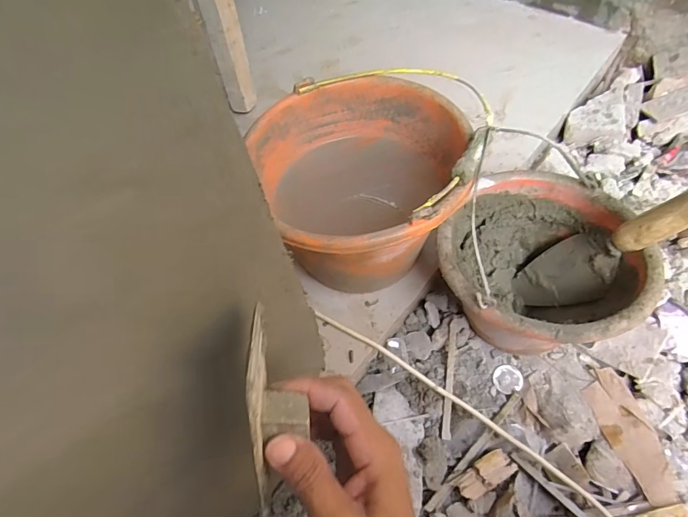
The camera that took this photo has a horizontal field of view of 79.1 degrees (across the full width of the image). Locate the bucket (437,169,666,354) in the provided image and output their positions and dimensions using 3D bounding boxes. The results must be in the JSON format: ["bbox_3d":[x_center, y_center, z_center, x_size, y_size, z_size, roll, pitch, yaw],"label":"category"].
[{"bbox_3d":[0.246,0.022,0.557,0.227,0.169,0.237,-2,58,3],"label":"bucket"}]

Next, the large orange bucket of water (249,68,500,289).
[{"bbox_3d":[0.033,-0.078,0.572,0.247,0.243,0.261,-2,58,3],"label":"large orange bucket of water"}]

